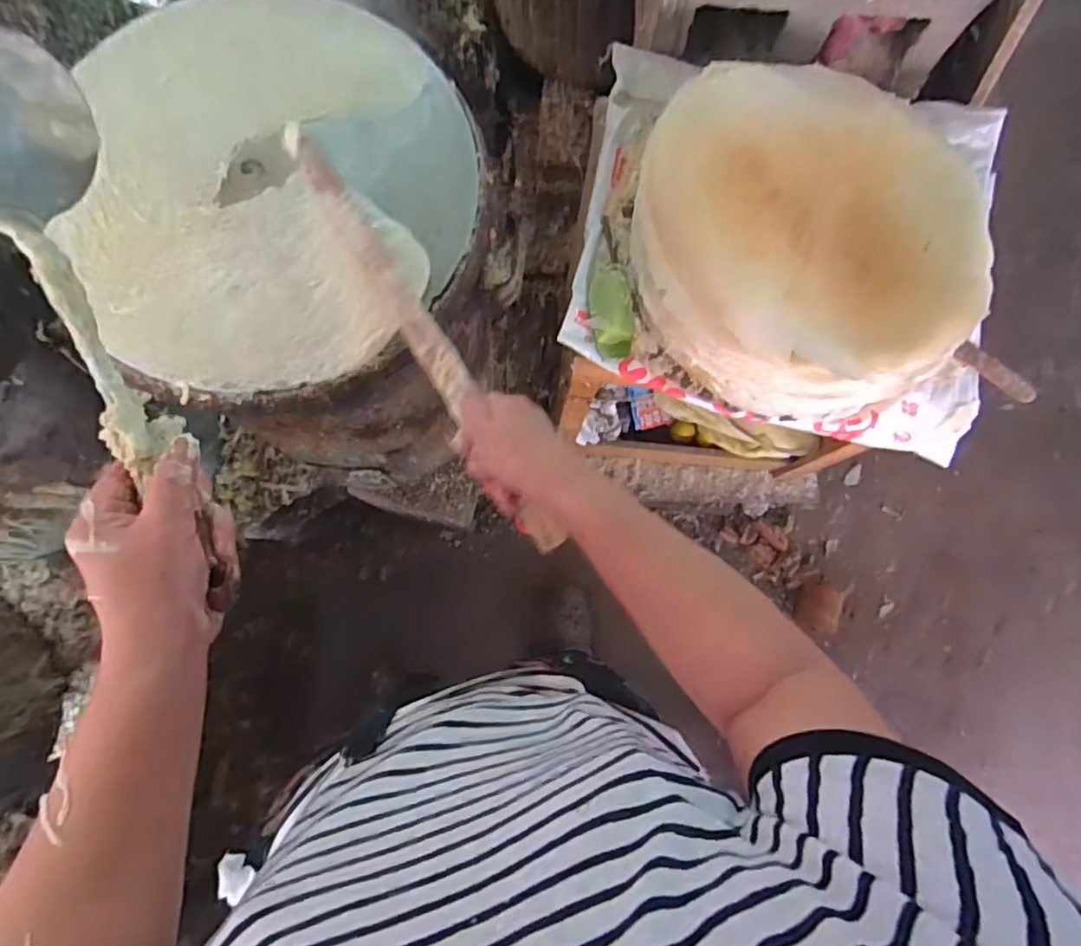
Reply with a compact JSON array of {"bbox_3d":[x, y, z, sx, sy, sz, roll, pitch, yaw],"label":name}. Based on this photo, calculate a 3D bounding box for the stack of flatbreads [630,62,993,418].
[{"bbox_3d":[0.287,-0.256,0.687,0.377,0.109,0.364,11,80,0],"label":"stack of flatbreads"}]

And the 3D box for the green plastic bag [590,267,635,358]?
[{"bbox_3d":[0.081,-0.190,0.720,0.048,0.035,0.111,-5,81,-3],"label":"green plastic bag"}]

